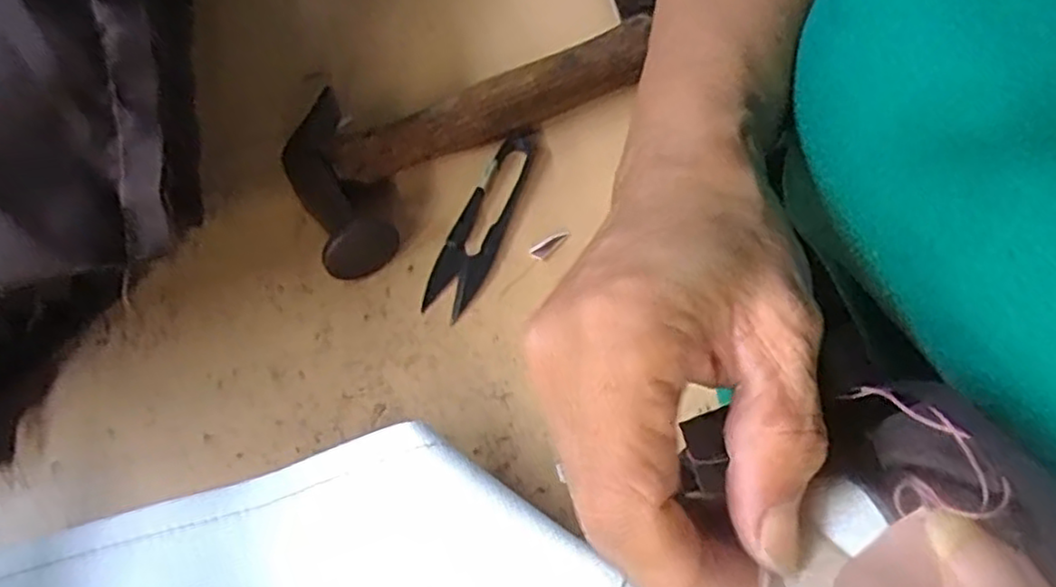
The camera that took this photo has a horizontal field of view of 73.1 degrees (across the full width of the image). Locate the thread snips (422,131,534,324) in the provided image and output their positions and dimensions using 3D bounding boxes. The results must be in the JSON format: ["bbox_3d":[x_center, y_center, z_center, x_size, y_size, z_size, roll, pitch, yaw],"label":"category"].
[{"bbox_3d":[-0.019,-0.038,0.334,0.023,0.011,0.108,19,64,6],"label":"thread snips"}]

